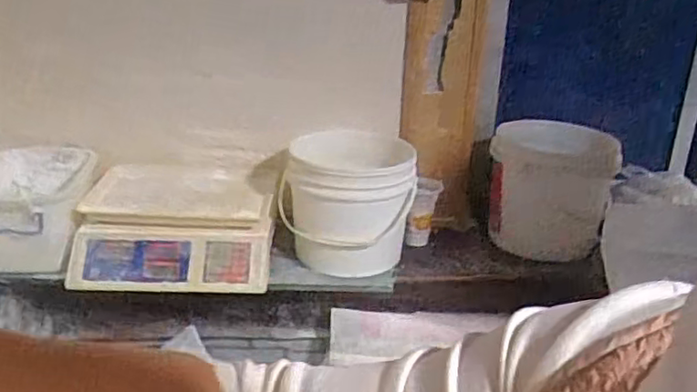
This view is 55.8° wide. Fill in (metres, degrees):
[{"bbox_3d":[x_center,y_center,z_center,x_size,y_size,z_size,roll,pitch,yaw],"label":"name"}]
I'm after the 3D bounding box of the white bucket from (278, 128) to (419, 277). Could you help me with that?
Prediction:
[{"bbox_3d":[0.001,0.004,1.259,0.232,0.208,0.248,2,23,-1],"label":"white bucket"}]

